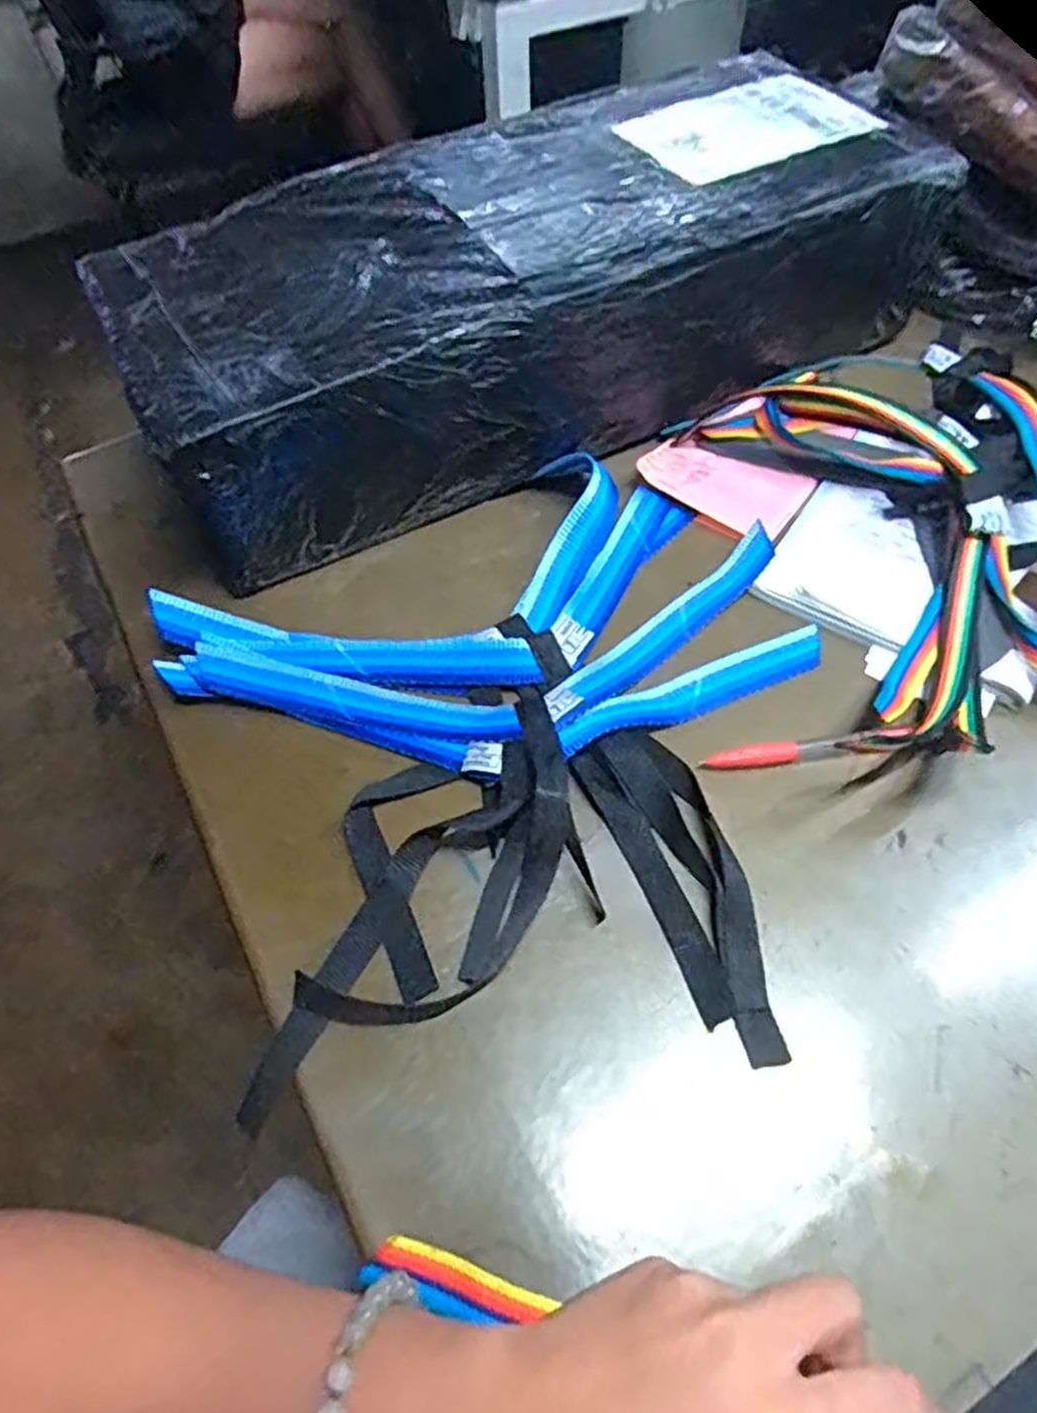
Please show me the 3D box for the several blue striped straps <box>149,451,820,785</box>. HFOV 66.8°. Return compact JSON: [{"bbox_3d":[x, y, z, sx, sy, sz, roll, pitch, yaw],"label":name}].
[{"bbox_3d":[-0.014,-0.042,0.421,0.326,0.036,0.168,-21,59,-10],"label":"several blue striped straps"}]

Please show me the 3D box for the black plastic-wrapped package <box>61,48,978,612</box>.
[{"bbox_3d":[0.012,-0.265,0.514,0.492,0.118,0.196,-23,60,-11],"label":"black plastic-wrapped package"}]

